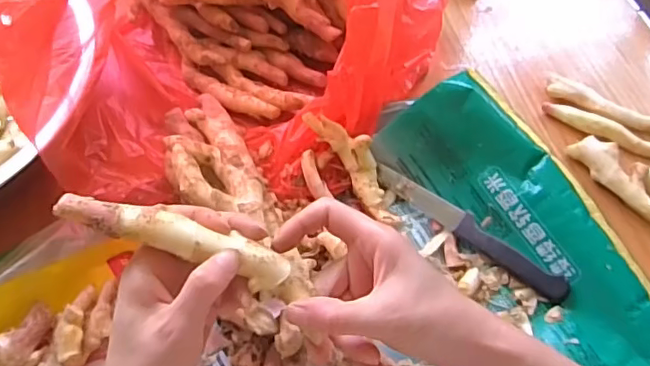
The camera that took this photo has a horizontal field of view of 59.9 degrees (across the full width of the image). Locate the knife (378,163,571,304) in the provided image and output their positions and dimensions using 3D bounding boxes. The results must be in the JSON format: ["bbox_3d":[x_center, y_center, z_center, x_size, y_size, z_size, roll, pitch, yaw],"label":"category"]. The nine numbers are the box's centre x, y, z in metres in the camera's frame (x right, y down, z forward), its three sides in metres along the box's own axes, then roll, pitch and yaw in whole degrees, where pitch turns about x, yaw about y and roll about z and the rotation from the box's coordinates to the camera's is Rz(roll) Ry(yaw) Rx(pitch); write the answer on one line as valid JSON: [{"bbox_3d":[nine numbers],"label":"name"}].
[{"bbox_3d":[0.111,0.035,0.442,0.169,0.012,0.017,36,67,20],"label":"knife"}]

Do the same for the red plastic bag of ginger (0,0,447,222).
[{"bbox_3d":[-0.071,-0.133,0.440,0.284,0.209,0.294,16,61,10],"label":"red plastic bag of ginger"}]

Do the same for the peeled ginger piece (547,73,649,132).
[{"bbox_3d":[0.256,-0.069,0.504,0.115,0.017,0.026,27,64,16],"label":"peeled ginger piece"}]

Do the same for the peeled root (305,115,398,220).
[{"bbox_3d":[0.028,-0.017,0.455,0.032,0.020,0.108,-32,82,-16],"label":"peeled root"}]

